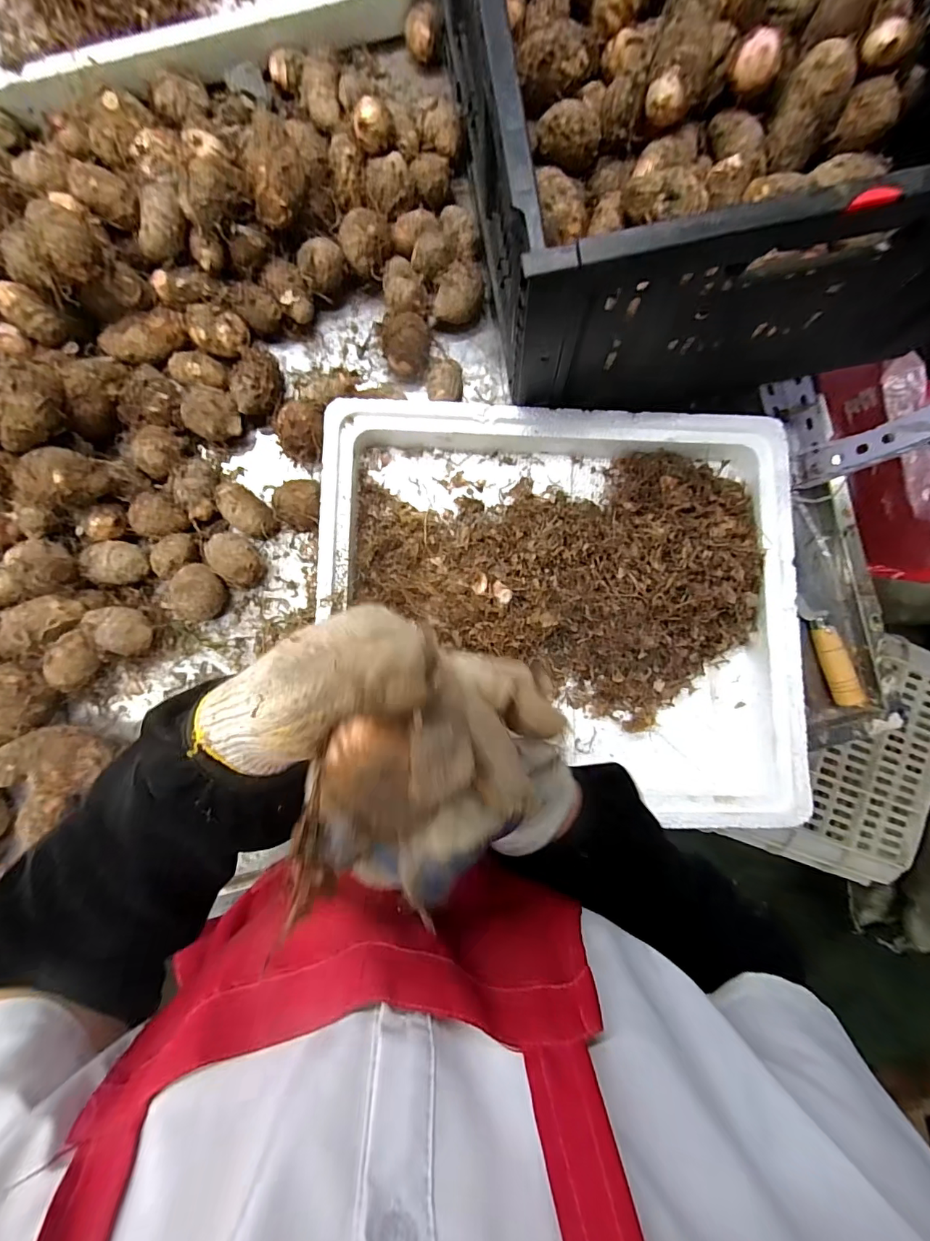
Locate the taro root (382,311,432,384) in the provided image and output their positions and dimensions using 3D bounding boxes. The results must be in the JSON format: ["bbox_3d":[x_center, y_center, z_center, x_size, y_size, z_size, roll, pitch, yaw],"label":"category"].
[{"bbox_3d":[-0.059,-0.271,0.463,0.049,0.042,0.055,3,88,-3],"label":"taro root"}]

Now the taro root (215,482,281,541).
[{"bbox_3d":[-0.208,-0.104,0.451,0.055,0.028,0.034,42,86,-1],"label":"taro root"}]

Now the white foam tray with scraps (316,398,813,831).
[{"bbox_3d":[0.090,-0.014,0.440,0.429,0.072,0.366,1,88,-3],"label":"white foam tray with scraps"}]

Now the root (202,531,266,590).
[{"bbox_3d":[-0.220,-0.059,0.450,0.056,0.037,0.040,44,86,-1],"label":"root"}]

